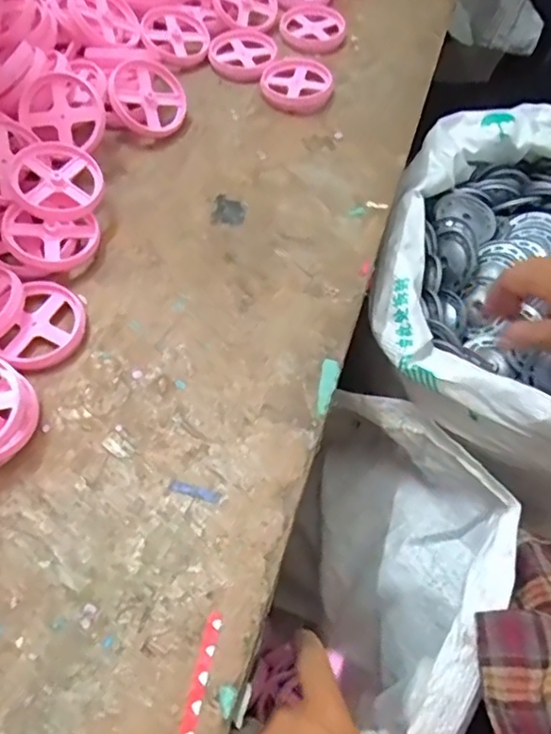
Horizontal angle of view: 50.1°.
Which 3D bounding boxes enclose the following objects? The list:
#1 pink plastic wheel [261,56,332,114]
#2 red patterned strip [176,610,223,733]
[{"bbox_3d":[0.020,-0.256,0.531,0.063,0.009,0.068,2,60,-3],"label":"pink plastic wheel"},{"bbox_3d":[-0.040,0.164,0.286,0.008,0.004,0.085,12,60,3],"label":"red patterned strip"}]

